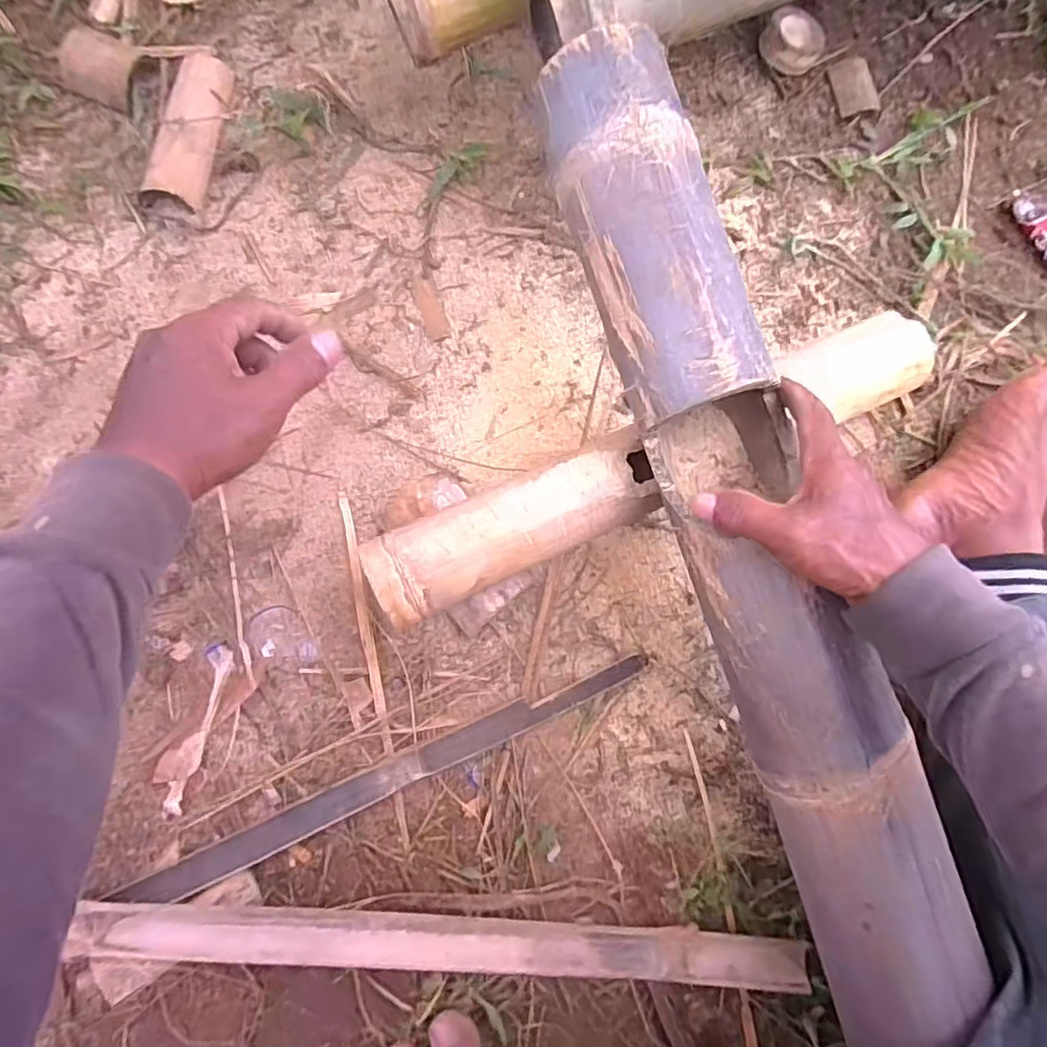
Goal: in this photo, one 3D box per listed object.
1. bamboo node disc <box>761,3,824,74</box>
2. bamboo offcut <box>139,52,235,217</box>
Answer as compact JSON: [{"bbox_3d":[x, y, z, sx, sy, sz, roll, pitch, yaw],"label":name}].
[{"bbox_3d":[0.286,-0.515,0.636,0.066,0.029,0.069,0,78,0],"label":"bamboo node disc"},{"bbox_3d":[-0.353,-0.421,0.631,0.064,0.022,0.198,4,78,1],"label":"bamboo offcut"}]

